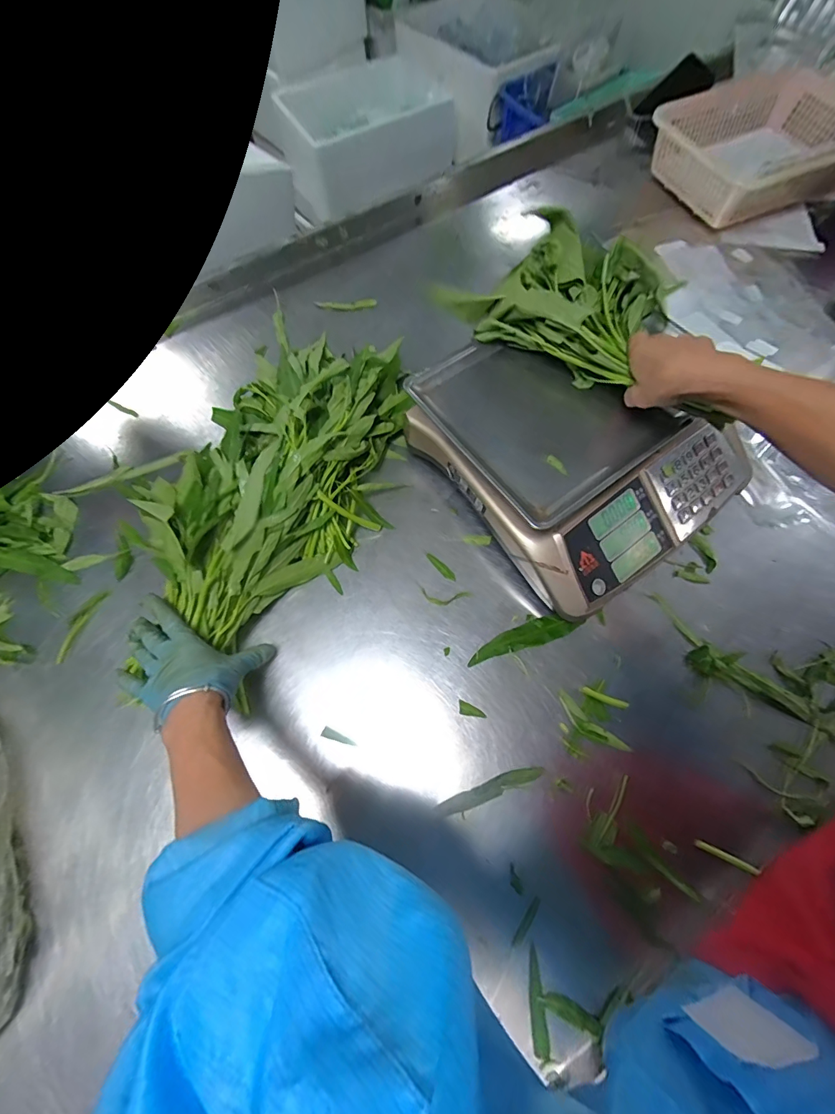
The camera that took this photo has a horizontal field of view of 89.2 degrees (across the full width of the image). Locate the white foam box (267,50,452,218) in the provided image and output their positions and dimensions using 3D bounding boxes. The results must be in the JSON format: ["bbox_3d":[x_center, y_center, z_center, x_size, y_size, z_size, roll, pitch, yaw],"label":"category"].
[{"bbox_3d":[-0.167,-1.321,1.353,0.525,0.248,0.318,-16,71,-4],"label":"white foam box"}]

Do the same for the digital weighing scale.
[{"bbox_3d":[0.221,-0.145,0.536,0.349,0.122,0.328,-35,72,-12],"label":"digital weighing scale"}]

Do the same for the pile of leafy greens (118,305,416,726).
[{"bbox_3d":[-0.176,-0.127,0.553,0.268,0.085,0.471,14,71,6],"label":"pile of leafy greens"}]

